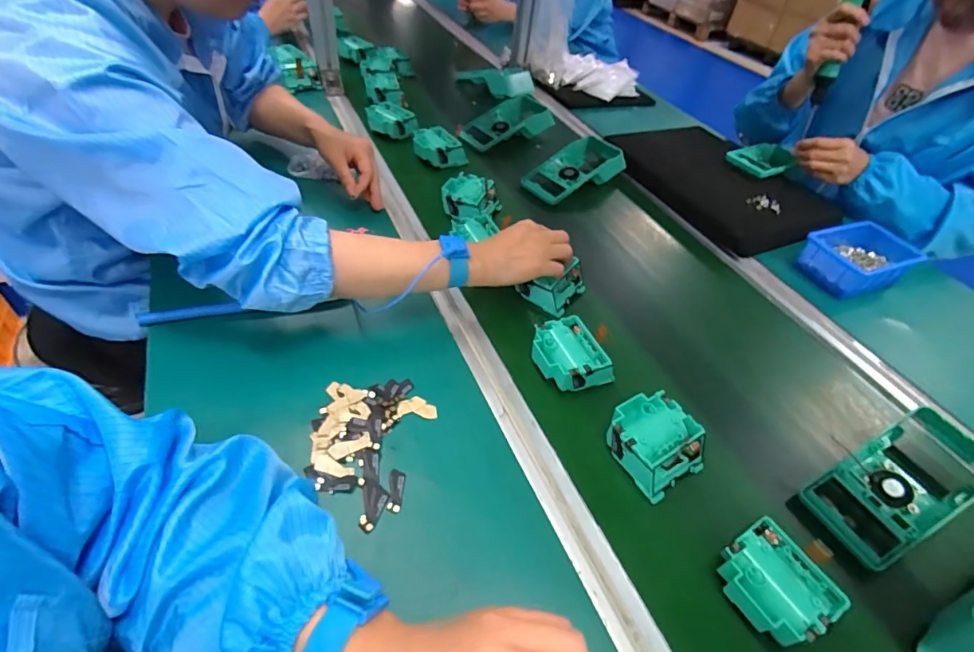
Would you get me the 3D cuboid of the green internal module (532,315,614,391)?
[{"bbox_3d":[0.089,0.035,0.507,0.070,0.037,0.085,-23,53,-24],"label":"green internal module"}]

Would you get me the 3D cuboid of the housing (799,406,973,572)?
[{"bbox_3d":[0.385,0.147,0.445,0.192,0.057,0.083,-19,52,-21],"label":"housing"}]

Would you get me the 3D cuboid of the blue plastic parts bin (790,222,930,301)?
[{"bbox_3d":[0.537,-0.097,0.695,0.149,0.050,0.100,-16,51,-19],"label":"blue plastic parts bin"}]

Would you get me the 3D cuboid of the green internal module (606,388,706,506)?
[{"bbox_3d":[0.155,0.108,0.445,0.077,0.040,0.078,-24,54,-25],"label":"green internal module"}]

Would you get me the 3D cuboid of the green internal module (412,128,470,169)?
[{"bbox_3d":[-0.085,-0.303,0.805,0.088,0.033,0.056,36,54,25],"label":"green internal module"}]

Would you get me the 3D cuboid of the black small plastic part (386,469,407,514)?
[{"bbox_3d":[-0.077,0.139,0.402,0.013,0.004,0.035,3,47,-2],"label":"black small plastic part"}]

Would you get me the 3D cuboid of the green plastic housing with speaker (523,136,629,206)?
[{"bbox_3d":[0.151,-0.262,0.811,0.194,0.046,0.093,-30,57,-29],"label":"green plastic housing with speaker"}]

